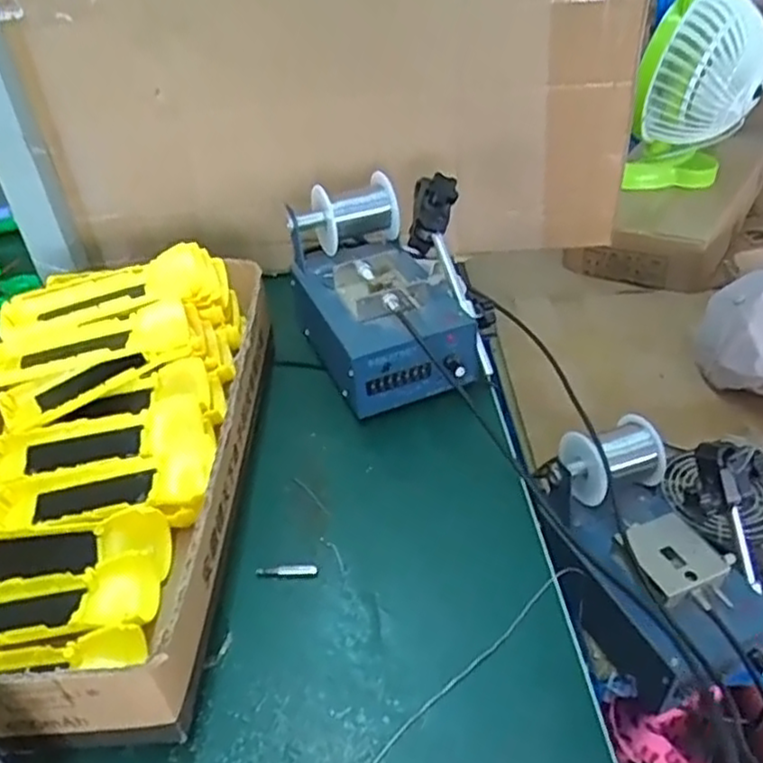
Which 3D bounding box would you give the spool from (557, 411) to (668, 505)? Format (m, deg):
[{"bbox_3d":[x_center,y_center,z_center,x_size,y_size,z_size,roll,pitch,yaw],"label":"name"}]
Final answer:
[{"bbox_3d":[0.206,0.067,0.652,0.086,0.053,0.057,-19,40,-20],"label":"spool"}]

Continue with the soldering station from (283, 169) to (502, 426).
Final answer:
[{"bbox_3d":[0.004,-0.093,0.668,0.144,0.140,0.232,-15,39,-16],"label":"soldering station"}]

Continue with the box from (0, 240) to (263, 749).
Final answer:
[{"bbox_3d":[-0.215,0.046,0.535,0.219,0.102,0.412,-3,37,1],"label":"box"}]

